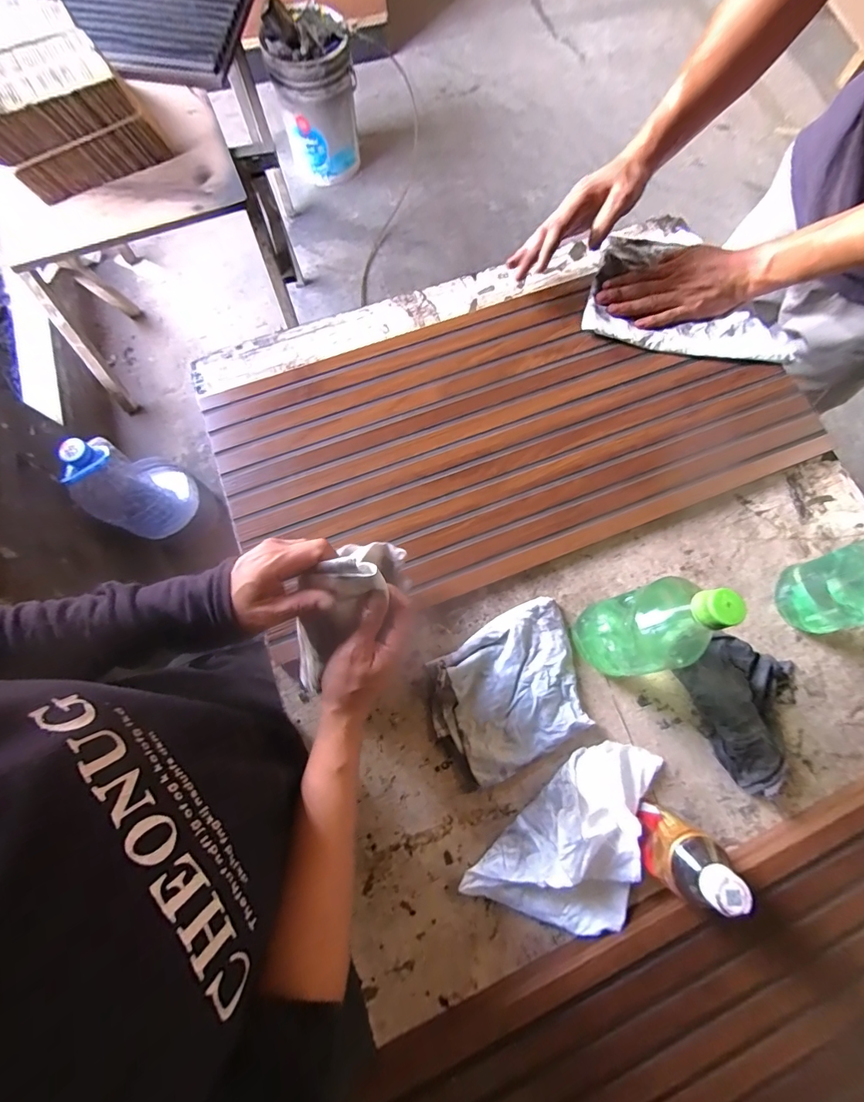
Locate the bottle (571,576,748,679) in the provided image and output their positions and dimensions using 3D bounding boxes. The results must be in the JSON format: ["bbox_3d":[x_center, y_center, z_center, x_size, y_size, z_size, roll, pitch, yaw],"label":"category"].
[{"bbox_3d":[0.208,0.076,0.400,0.079,0.174,0.083,0,75,0],"label":"bottle"}]

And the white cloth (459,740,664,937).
[{"bbox_3d":[0.159,0.299,0.415,0.223,0.057,0.124,-42,79,-11],"label":"white cloth"}]

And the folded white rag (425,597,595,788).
[{"bbox_3d":[0.091,0.156,0.472,0.178,0.021,0.146,-28,77,-8],"label":"folded white rag"}]

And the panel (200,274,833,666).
[{"bbox_3d":[0.101,-0.161,0.552,0.726,0.021,0.365,-21,76,-6],"label":"panel"}]

